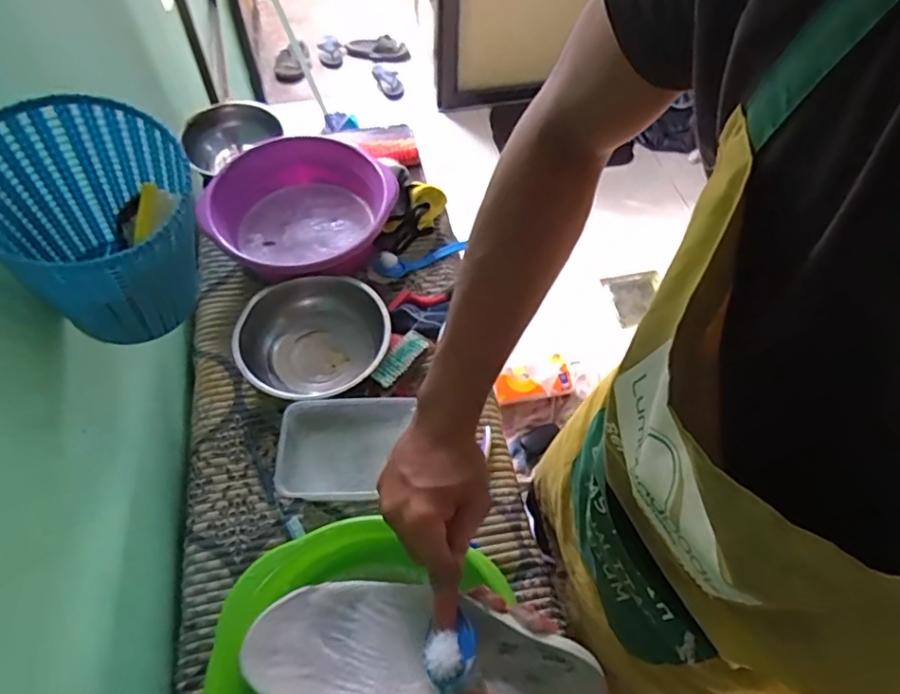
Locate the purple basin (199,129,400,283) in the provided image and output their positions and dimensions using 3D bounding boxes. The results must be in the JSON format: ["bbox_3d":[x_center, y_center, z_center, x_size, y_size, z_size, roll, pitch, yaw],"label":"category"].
[{"bbox_3d":[-0.220,-0.209,0.866,0.282,0.080,0.258,-31,62,-20],"label":"purple basin"}]

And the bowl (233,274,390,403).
[{"bbox_3d":[-0.180,-0.001,0.768,0.194,0.072,0.192,1,56,-1],"label":"bowl"}]

